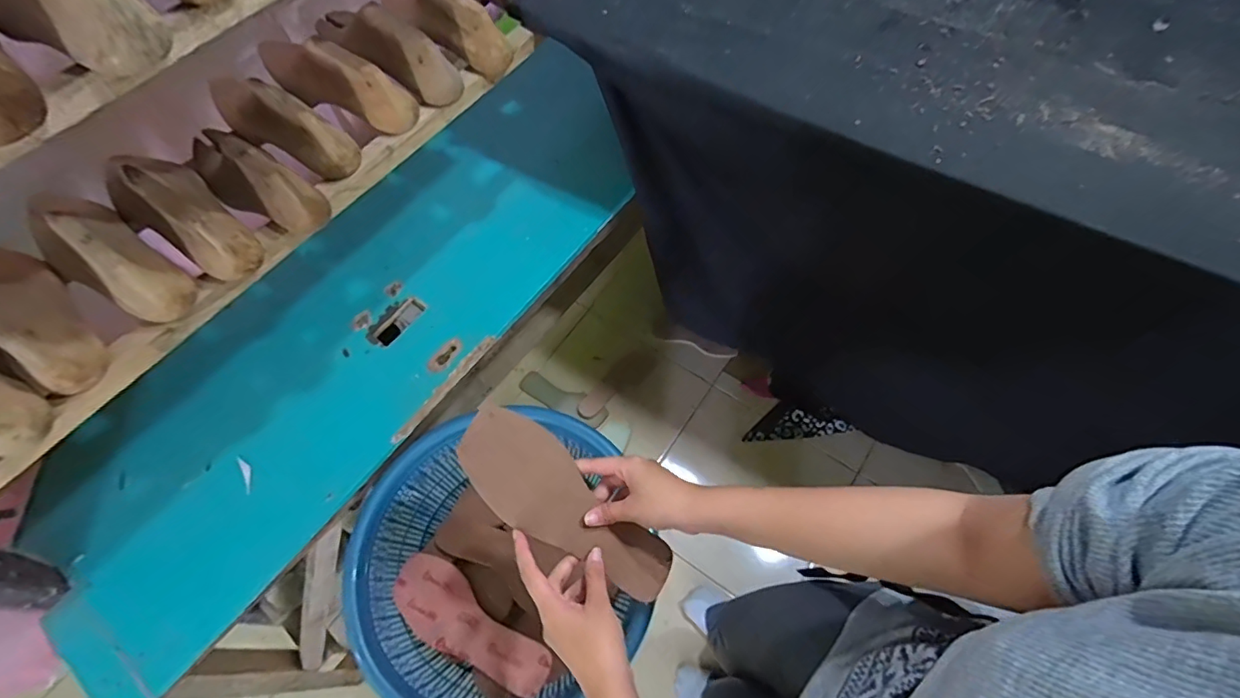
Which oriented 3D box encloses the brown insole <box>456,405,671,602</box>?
[{"bbox_3d":[-0.056,0.155,0.523,0.242,0.020,0.083,42,73,3],"label":"brown insole"}]

